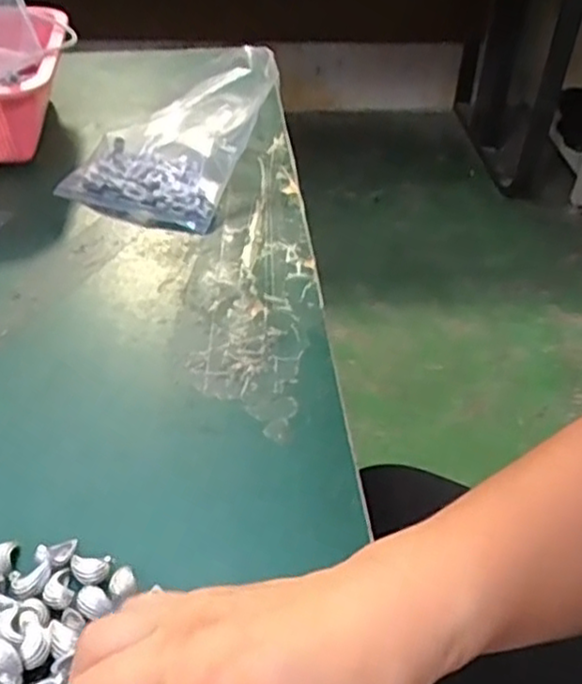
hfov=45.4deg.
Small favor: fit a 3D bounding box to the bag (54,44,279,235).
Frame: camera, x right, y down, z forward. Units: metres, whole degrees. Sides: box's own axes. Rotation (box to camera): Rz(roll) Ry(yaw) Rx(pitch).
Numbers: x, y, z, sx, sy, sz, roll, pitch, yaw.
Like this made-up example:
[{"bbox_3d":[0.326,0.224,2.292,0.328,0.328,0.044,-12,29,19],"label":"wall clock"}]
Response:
[{"bbox_3d":[-0.103,-0.183,0.595,0.138,0.080,0.167,15,44,15],"label":"bag"}]

